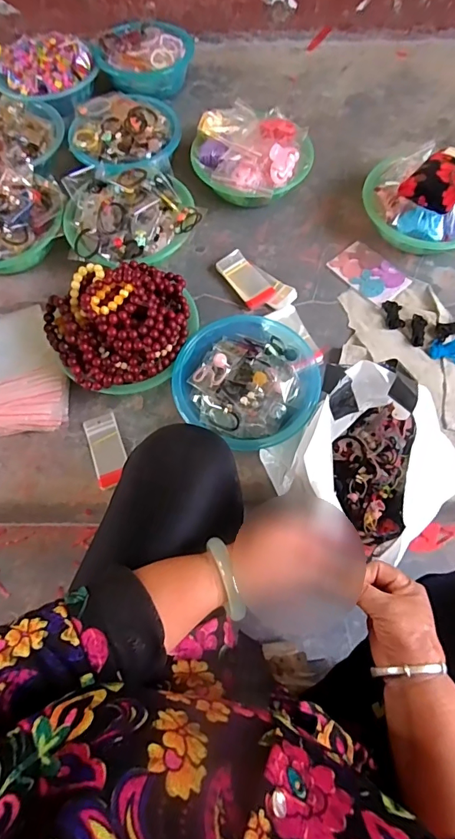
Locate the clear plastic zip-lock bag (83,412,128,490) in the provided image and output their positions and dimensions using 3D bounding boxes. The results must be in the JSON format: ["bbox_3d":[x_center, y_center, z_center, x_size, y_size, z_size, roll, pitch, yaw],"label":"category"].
[{"bbox_3d":[-0.195,0.051,0.715,0.052,0.012,0.118,-17,74,-10],"label":"clear plastic zip-lock bag"}]

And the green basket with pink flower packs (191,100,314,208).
[{"bbox_3d":[0.051,-0.525,0.890,0.226,0.112,0.218,0,67,1],"label":"green basket with pink flower packs"}]

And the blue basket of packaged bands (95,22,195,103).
[{"bbox_3d":[-0.186,-0.832,1.032,0.210,0.082,0.196,-8,67,-2],"label":"blue basket of packaged bands"}]

